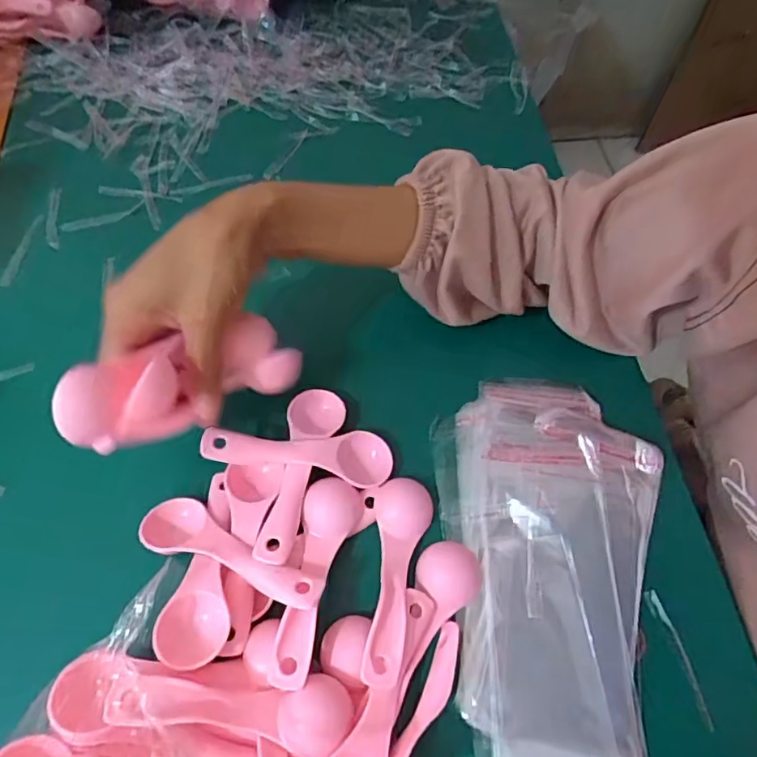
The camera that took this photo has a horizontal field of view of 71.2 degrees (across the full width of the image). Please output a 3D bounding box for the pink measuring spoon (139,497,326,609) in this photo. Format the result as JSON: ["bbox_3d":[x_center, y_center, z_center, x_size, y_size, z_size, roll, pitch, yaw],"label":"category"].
[{"bbox_3d":[-0.083,0.096,0.294,0.112,0.025,0.031,23,65,9],"label":"pink measuring spoon"}]

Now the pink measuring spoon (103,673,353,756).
[{"bbox_3d":[-0.067,0.155,0.248,0.109,0.015,0.032,13,63,-12],"label":"pink measuring spoon"}]

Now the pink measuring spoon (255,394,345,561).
[{"bbox_3d":[-0.045,0.055,0.319,0.034,0.019,0.109,8,63,1],"label":"pink measuring spoon"}]

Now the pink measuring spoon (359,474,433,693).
[{"bbox_3d":[0.007,0.107,0.295,0.033,0.015,0.110,14,64,4],"label":"pink measuring spoon"}]

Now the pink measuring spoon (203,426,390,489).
[{"bbox_3d":[-0.047,0.043,0.320,0.110,0.024,0.033,5,63,0],"label":"pink measuring spoon"}]

